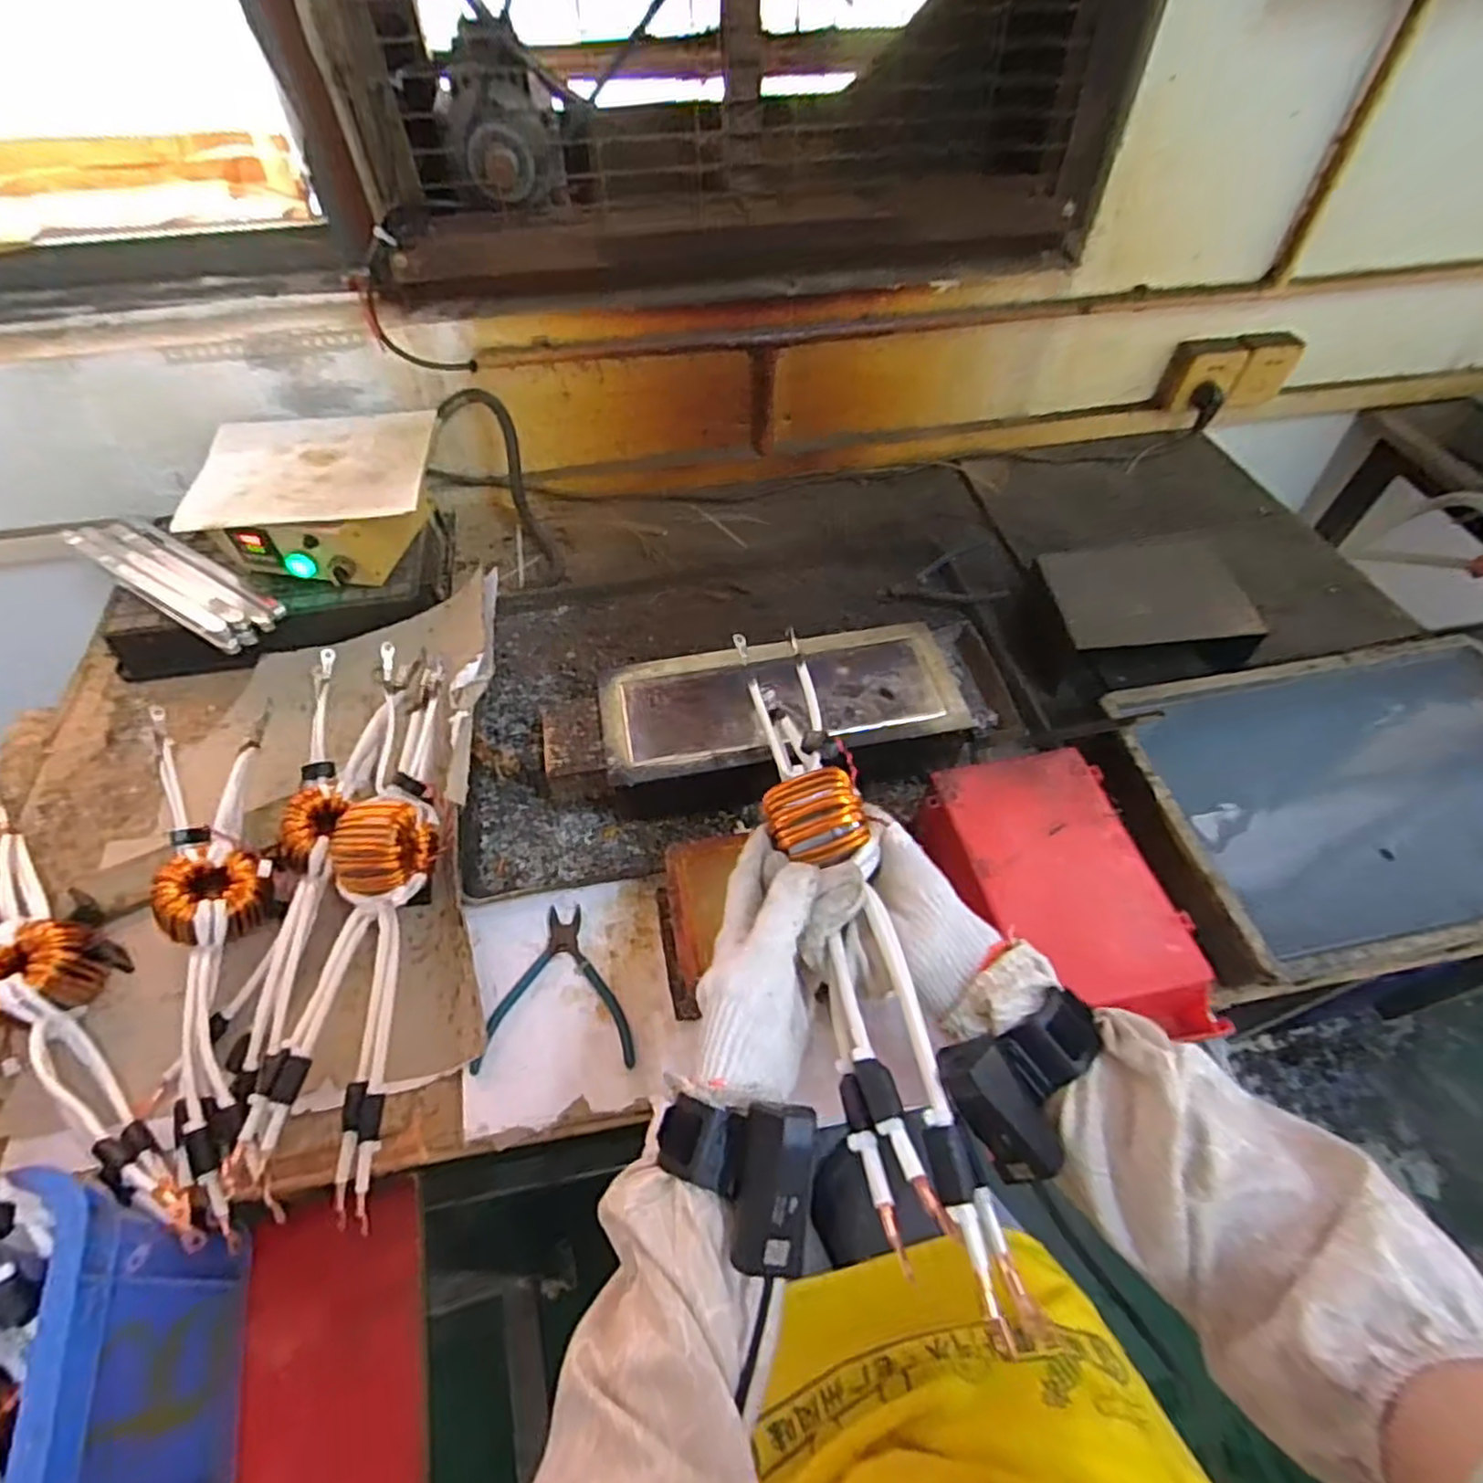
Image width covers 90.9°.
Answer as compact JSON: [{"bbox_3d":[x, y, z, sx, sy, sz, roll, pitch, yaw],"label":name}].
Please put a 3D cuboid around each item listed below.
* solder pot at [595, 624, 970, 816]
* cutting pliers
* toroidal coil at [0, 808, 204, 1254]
[{"bbox_3d":[0.043,-0.021,0.733,0.350,0.101,0.143,-10,55,-7],"label":"solder pot"},{"bbox_3d":[-0.150,0.204,0.614,0.124,0.009,0.135,-1,54,0],"label":"cutting pliers"},{"bbox_3d":[-0.552,0.217,0.596,0.473,0.061,0.096,35,61,22],"label":"toroidal coil"}]

